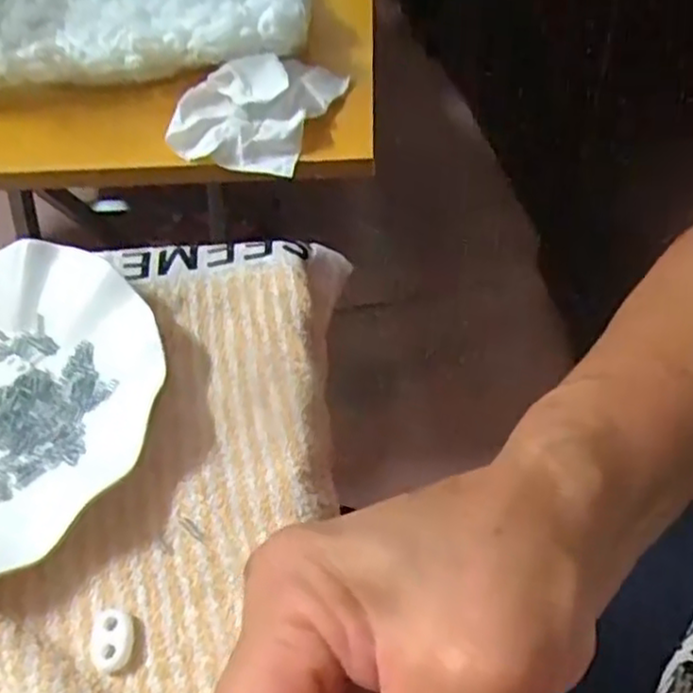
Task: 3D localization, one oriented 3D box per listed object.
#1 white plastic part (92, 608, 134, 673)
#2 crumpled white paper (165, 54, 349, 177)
[{"bbox_3d":[-0.088,0.110,0.277,0.014,0.006,0.023,-13,49,-6],"label":"white plastic part"},{"bbox_3d":[-0.058,-0.159,0.468,0.084,0.028,0.106,13,51,16],"label":"crumpled white paper"}]

